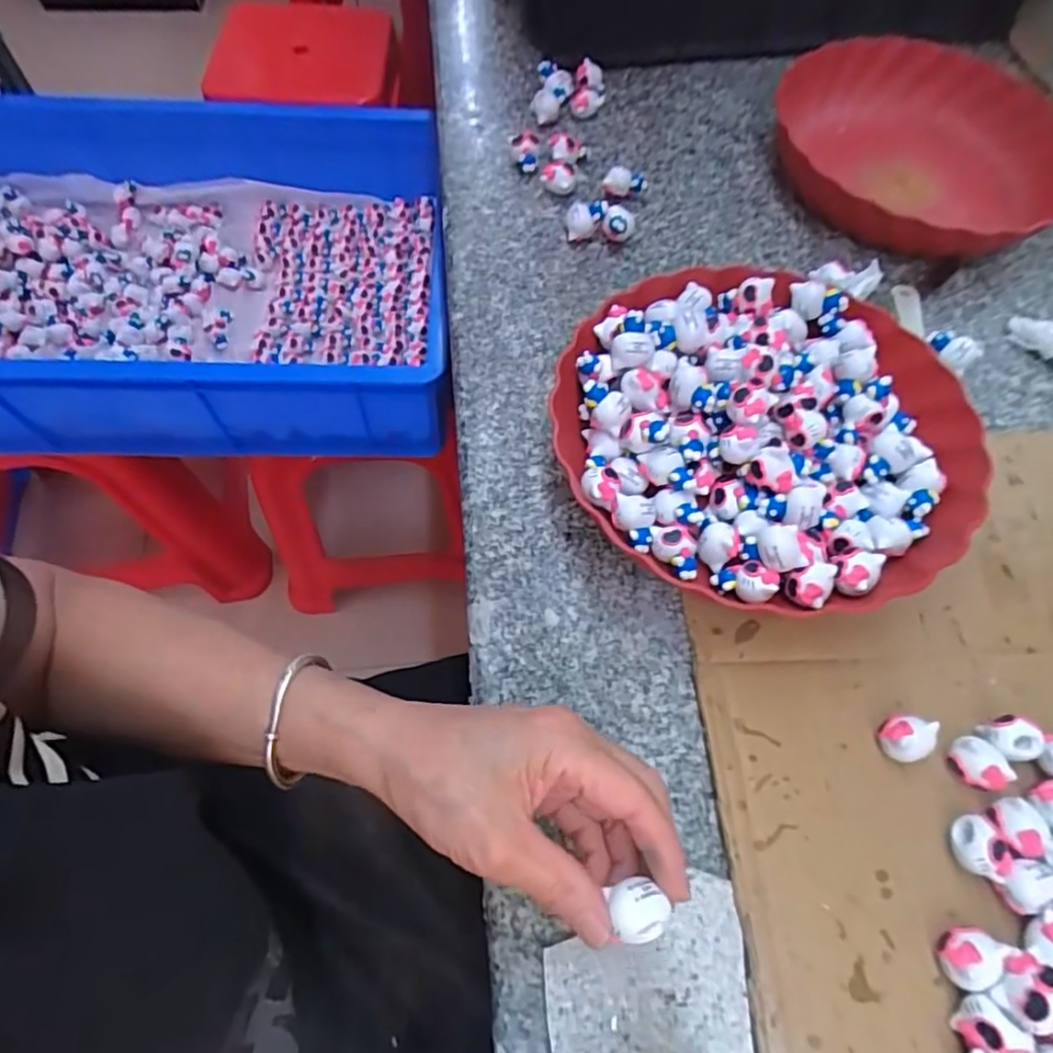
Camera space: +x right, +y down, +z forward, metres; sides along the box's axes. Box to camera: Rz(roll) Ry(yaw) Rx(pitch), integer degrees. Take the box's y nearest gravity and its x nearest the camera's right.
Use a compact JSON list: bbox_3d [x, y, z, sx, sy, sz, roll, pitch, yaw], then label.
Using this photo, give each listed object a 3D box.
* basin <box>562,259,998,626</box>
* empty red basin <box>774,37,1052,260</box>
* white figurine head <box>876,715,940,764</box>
[{"bbox_3d":[0.138,-0.059,0.387,0.234,0.059,0.220,1,63,-2],"label":"basin"},{"bbox_3d":[0.316,-0.300,0.518,0.218,0.058,0.212,1,63,-2],"label":"empty red basin"},{"bbox_3d":[0.193,0.108,0.325,0.024,0.023,0.022,1,63,-2],"label":"white figurine head"}]

